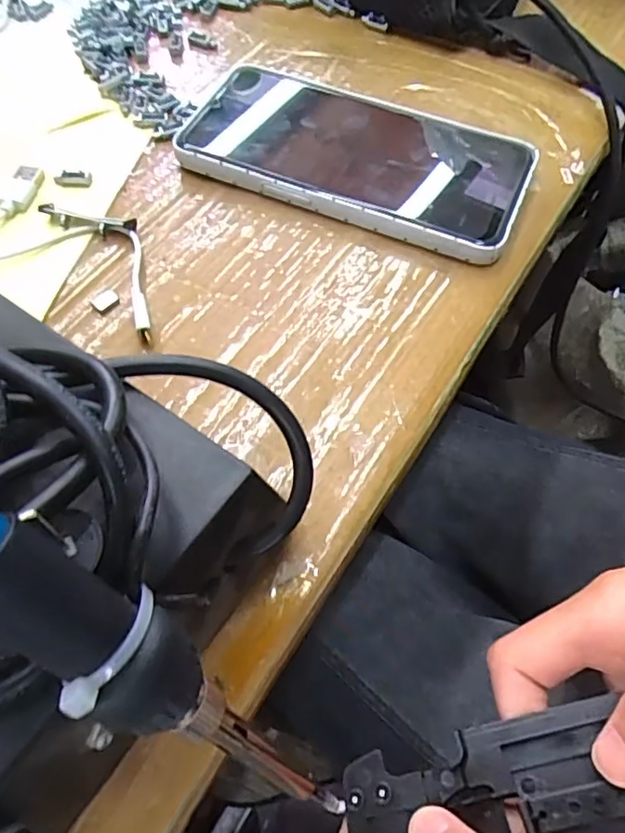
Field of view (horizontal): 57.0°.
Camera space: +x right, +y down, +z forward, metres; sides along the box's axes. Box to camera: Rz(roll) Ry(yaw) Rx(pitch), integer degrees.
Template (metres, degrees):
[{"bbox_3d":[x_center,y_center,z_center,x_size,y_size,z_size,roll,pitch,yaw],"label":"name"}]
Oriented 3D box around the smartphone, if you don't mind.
[{"bbox_3d":[0.021,-0.128,0.281,0.163,0.017,0.075,21,62,12],"label":"smartphone"}]

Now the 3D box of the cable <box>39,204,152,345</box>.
[{"bbox_3d":[-0.085,-0.072,0.252,0.030,0.010,0.097,-34,66,-18],"label":"cable"}]

